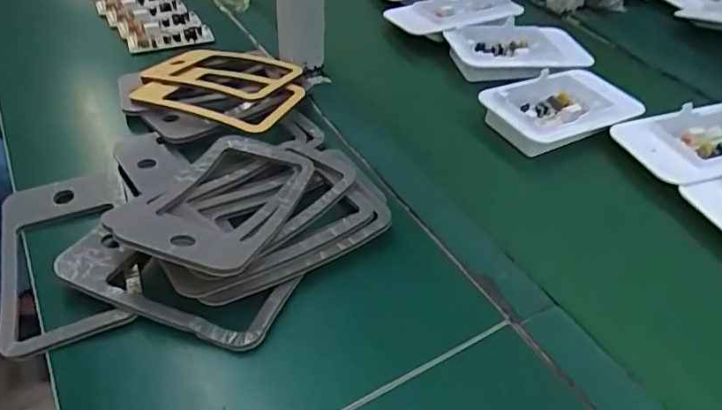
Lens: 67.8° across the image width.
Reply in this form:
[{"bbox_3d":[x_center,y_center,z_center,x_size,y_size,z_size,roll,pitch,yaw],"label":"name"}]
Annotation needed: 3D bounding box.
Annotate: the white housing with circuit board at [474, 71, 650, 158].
[{"bbox_3d":[0.226,-0.107,0.601,0.177,0.034,0.104,-21,50,-23],"label":"white housing with circuit board"}]

